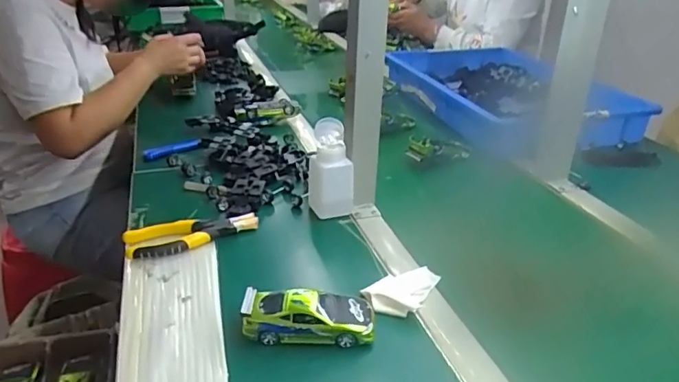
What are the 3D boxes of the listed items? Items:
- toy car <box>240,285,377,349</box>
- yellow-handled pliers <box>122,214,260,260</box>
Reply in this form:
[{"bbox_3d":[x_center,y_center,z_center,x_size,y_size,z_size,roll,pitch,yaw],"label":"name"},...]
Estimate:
[{"bbox_3d":[-0.031,0.124,0.527,0.130,0.040,0.048,1,27,-1],"label":"toy car"},{"bbox_3d":[-0.187,0.054,0.673,0.166,0.018,0.052,-13,31,-18],"label":"yellow-handled pliers"}]

